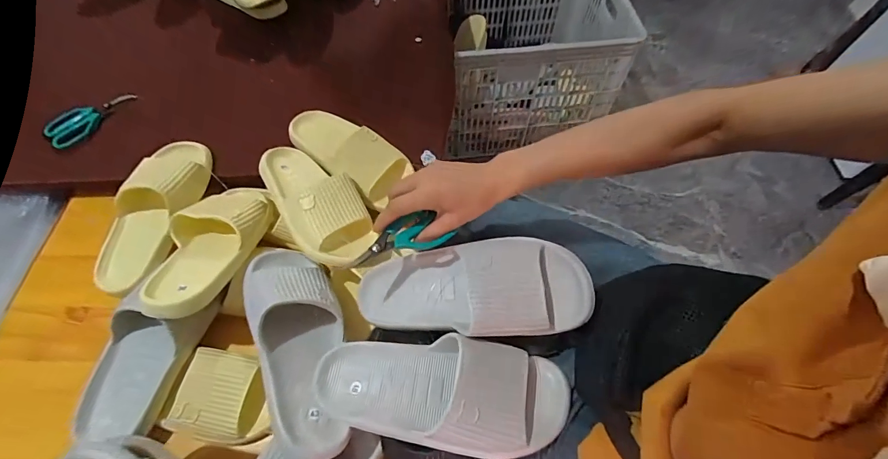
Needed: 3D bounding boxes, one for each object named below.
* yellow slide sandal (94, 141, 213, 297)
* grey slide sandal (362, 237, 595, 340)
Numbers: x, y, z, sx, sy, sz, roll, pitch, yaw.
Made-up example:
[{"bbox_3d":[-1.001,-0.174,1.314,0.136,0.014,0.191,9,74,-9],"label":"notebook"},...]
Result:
[{"bbox_3d":[-0.435,-0.034,0.568,0.108,0.071,0.249,4,61,3],"label":"yellow slide sandal"},{"bbox_3d":[0.027,0.065,0.443,0.262,0.066,0.110,-5,60,17],"label":"grey slide sandal"}]

